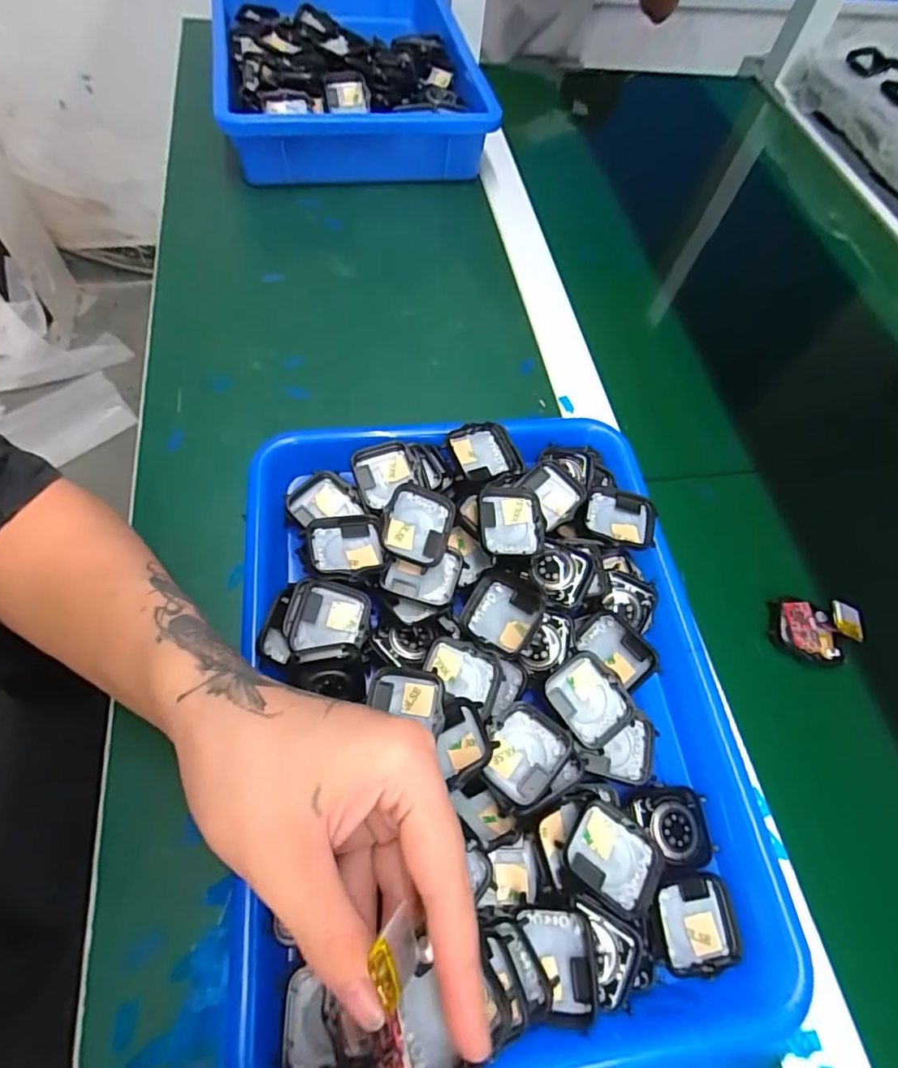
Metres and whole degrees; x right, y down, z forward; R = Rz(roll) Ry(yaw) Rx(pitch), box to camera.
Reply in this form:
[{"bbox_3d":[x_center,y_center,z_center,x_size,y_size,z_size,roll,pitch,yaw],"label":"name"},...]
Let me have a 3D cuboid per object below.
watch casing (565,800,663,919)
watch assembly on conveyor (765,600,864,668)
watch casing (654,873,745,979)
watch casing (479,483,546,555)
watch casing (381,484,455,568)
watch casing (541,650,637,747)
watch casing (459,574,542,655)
[{"bbox_3d":[0.079,0.153,0.257,0.042,0.010,0.037,30,64,12],"label":"watch casing"},{"bbox_3d":[0.232,0.062,0.340,0.055,0.010,0.039,5,61,-1],"label":"watch assembly on conveyor"},{"bbox_3d":[0.117,0.183,0.255,0.039,0.010,0.038,-1,61,-5],"label":"watch casing"},{"bbox_3d":[0.036,-0.007,0.315,0.036,0.011,0.043,0,61,-4],"label":"watch casing"},{"bbox_3d":[-0.018,-0.004,0.307,0.040,0.009,0.043,16,75,-17],"label":"watch casing"},{"bbox_3d":[0.075,0.087,0.288,0.036,0.013,0.042,-30,67,-18],"label":"watch casing"},{"bbox_3d":[0.029,0.044,0.296,0.042,0.010,0.037,25,83,38],"label":"watch casing"}]

